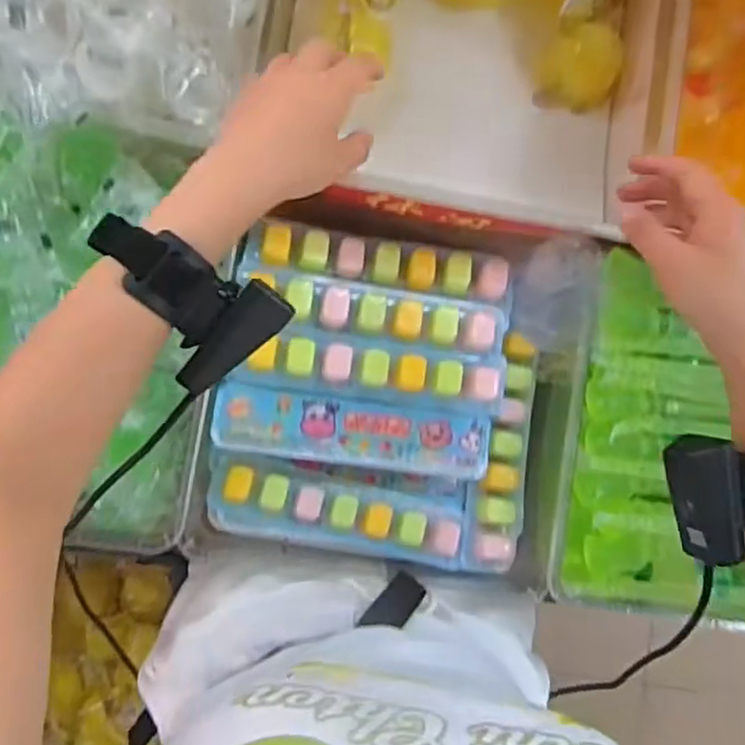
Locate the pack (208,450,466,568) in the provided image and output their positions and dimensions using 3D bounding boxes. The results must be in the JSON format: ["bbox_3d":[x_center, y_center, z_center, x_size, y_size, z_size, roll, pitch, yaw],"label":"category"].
[{"bbox_3d":[-0.027,0.117,0.576,0.216,0.029,0.065,11,86,-7],"label":"pack"}]

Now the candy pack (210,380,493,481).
[{"bbox_3d":[-0.014,0.048,0.557,0.221,0.023,0.051,8,86,-7],"label":"candy pack"}]

